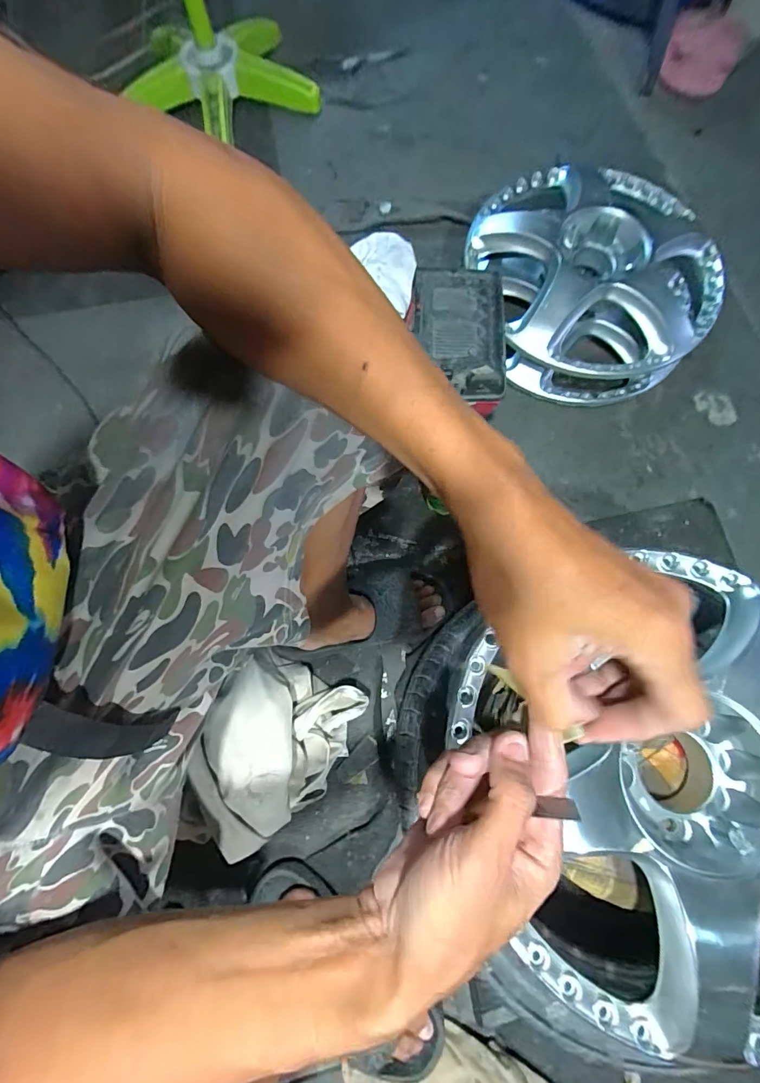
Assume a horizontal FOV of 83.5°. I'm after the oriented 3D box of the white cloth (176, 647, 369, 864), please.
[{"bbox_3d":[-0.148,0.293,0.574,0.177,0.129,0.249,24,77,5],"label":"white cloth"}]

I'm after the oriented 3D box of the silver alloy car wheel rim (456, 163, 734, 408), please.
[{"bbox_3d":[0.377,-0.469,0.762,0.390,0.149,0.414,0,76,-1],"label":"silver alloy car wheel rim"}]

